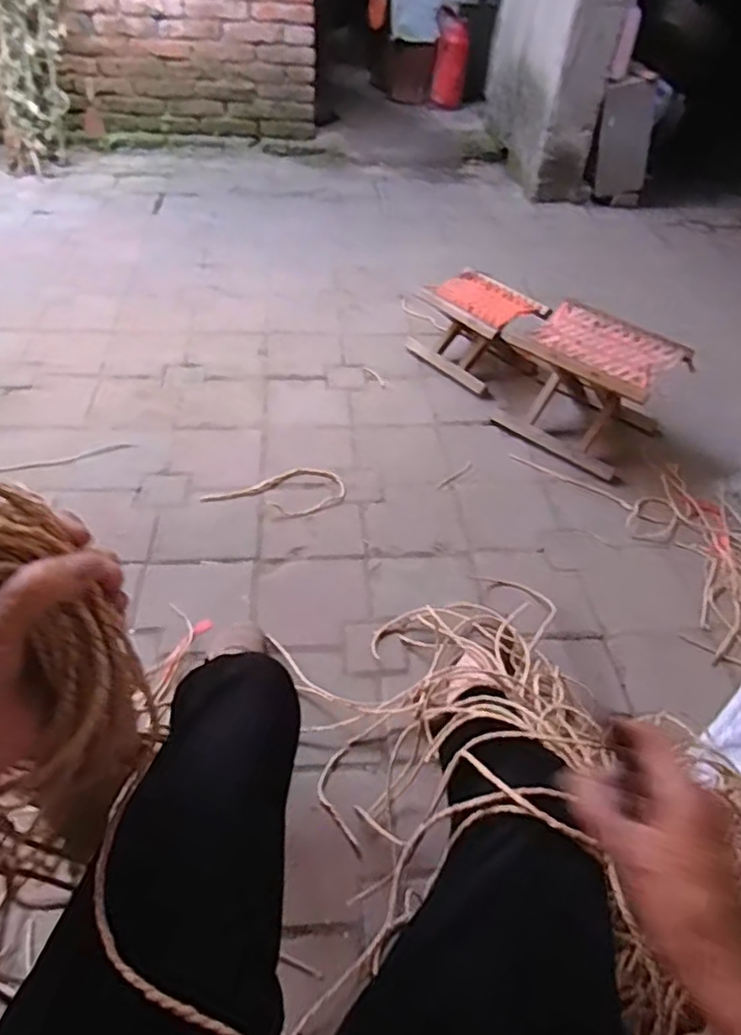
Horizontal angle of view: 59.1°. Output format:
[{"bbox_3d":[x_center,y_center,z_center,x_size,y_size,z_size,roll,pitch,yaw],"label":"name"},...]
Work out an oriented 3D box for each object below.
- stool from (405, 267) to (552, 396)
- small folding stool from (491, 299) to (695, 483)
[{"bbox_3d":[0.264,-0.476,1.663,0.286,0.185,0.214,37,53,26],"label":"stool"},{"bbox_3d":[0.483,-0.304,1.495,0.340,0.224,0.272,33,52,24],"label":"small folding stool"}]

